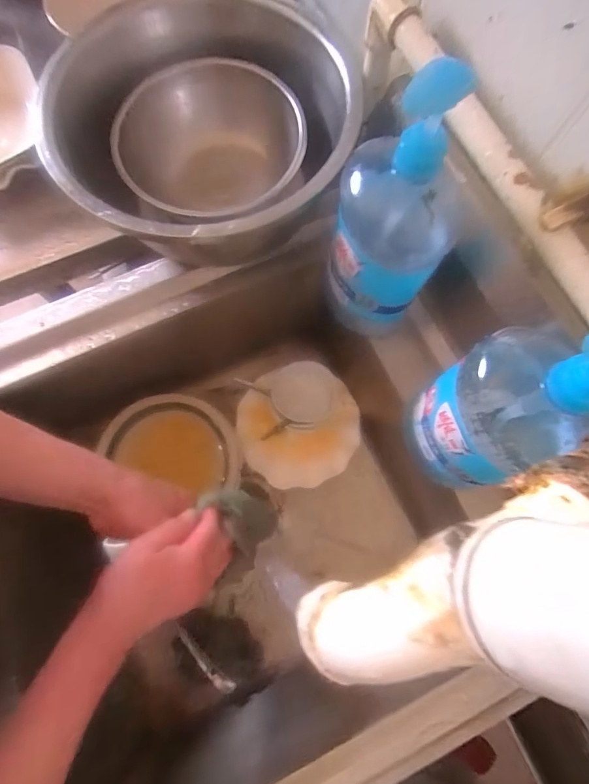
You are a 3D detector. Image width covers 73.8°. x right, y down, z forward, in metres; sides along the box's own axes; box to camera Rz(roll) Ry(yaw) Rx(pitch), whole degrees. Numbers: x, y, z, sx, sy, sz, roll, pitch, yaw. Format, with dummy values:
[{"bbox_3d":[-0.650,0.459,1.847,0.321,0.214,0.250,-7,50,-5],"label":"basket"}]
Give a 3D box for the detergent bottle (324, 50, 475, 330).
[{"bbox_3d":[0.085,-0.156,0.368,0.091,0.255,0.117,5,76,1],"label":"detergent bottle"}]

